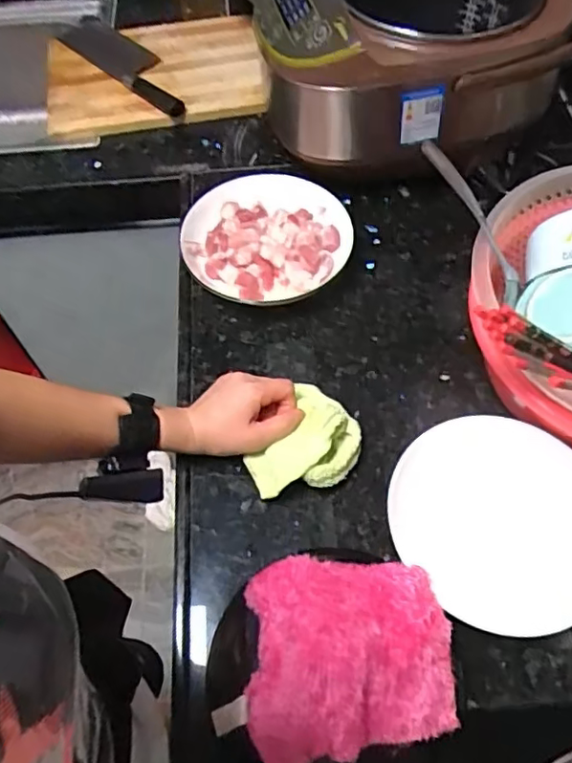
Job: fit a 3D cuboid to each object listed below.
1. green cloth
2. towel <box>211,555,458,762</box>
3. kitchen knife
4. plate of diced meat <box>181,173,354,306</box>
[{"bbox_3d":[0.022,0.057,0.541,0.083,0.041,0.116,30,65,17],"label":"green cloth"},{"bbox_3d":[0.037,0.185,0.396,0.152,0.042,0.122,-1,60,1],"label":"towel"},{"bbox_3d":[-0.235,-0.464,0.856,0.073,0.028,0.298,-38,66,-18],"label":"kitchen knife"},{"bbox_3d":[-0.026,-0.159,0.679,0.183,0.046,0.178,-1,60,1],"label":"plate of diced meat"}]

